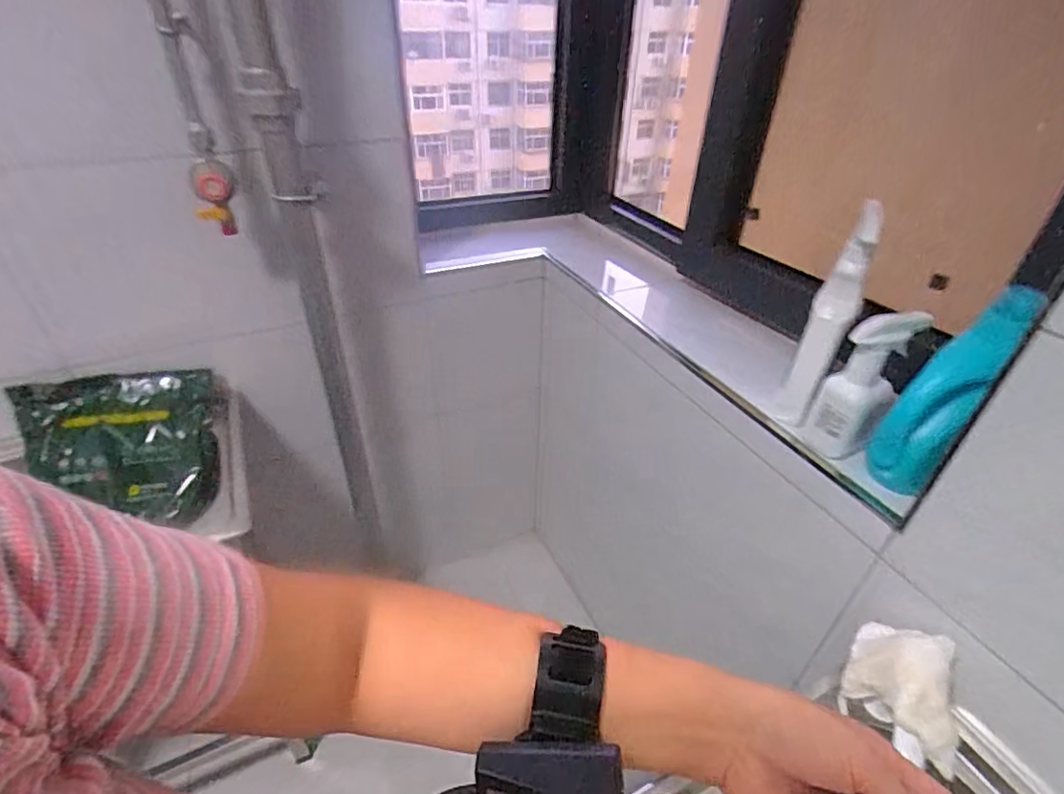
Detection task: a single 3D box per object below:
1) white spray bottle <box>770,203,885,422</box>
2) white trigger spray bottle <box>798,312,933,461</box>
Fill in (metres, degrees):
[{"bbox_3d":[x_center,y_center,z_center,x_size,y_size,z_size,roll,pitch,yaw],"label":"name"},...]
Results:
[{"bbox_3d":[0.359,-0.089,0.662,0.049,0.265,0.072,22,42,25],"label":"white spray bottle"},{"bbox_3d":[0.382,-0.015,0.637,0.075,0.179,0.059,26,43,29],"label":"white trigger spray bottle"}]

